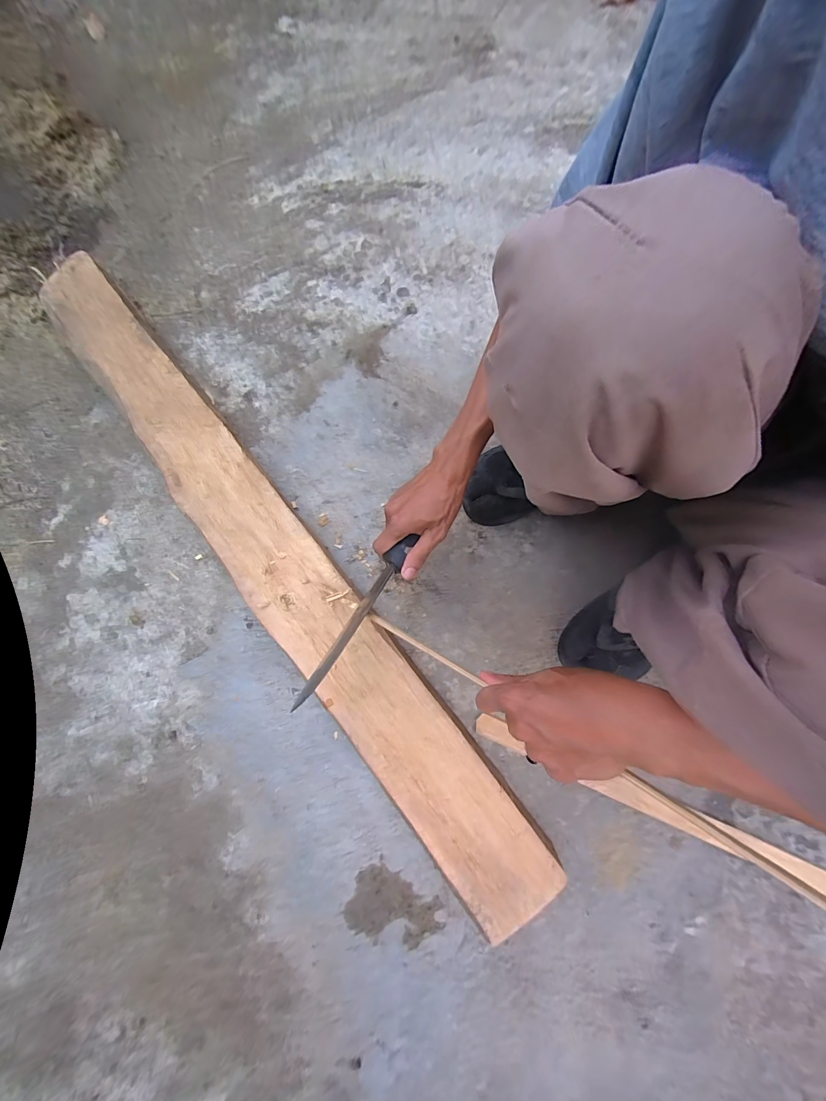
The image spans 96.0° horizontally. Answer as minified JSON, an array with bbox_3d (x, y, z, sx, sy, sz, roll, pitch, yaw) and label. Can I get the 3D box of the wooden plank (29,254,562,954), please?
[{"bbox_3d":[-0.198,-0.004,0.501,0.113,0.022,1.047,-39,81,-6],"label":"wooden plank"}]

